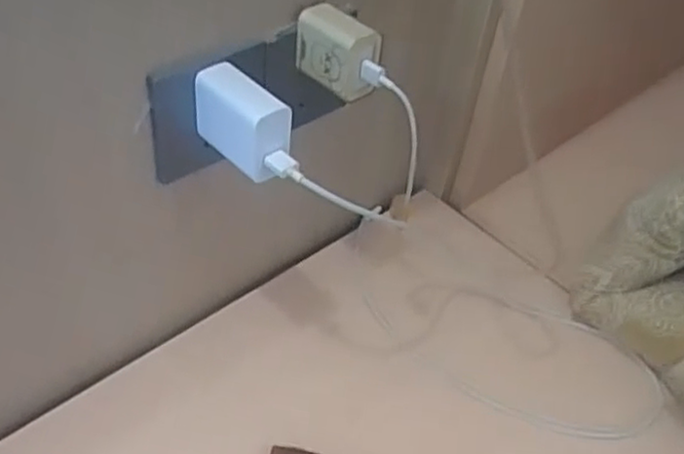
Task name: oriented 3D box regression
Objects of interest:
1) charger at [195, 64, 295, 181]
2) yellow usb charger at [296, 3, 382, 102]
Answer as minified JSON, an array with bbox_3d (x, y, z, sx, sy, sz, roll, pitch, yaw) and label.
[{"bbox_3d":[-0.063,-0.067,0.448,0.029,0.050,0.066,-30,56,-31],"label":"charger"},{"bbox_3d":[-0.003,-0.120,0.481,0.056,0.046,0.028,36,52,26],"label":"yellow usb charger"}]

